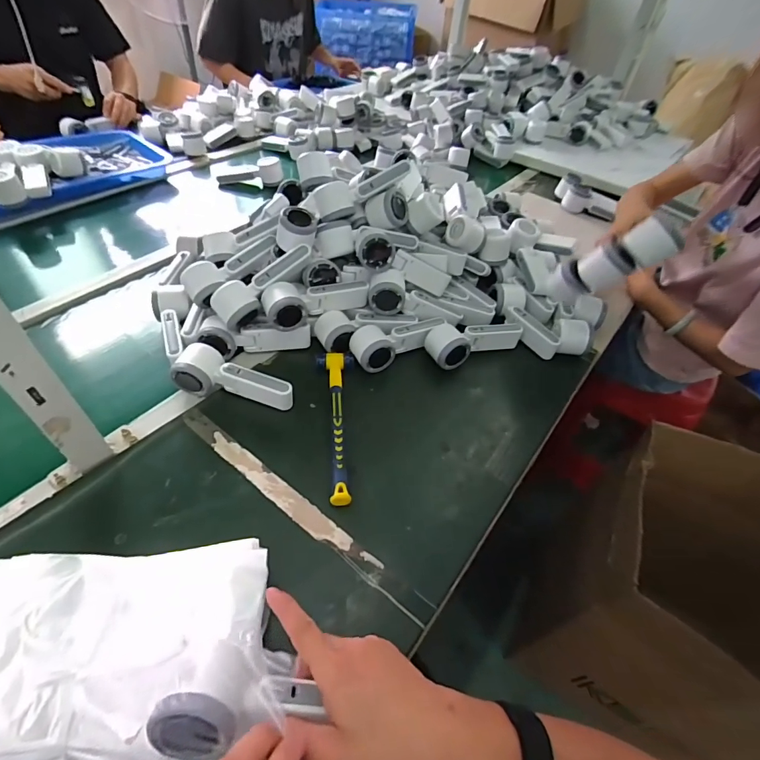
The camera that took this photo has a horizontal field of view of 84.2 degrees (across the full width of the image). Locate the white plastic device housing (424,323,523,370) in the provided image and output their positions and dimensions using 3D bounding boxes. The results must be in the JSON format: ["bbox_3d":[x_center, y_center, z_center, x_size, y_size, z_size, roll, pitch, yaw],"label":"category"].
[{"bbox_3d":[0.152,-0.070,0.690,0.165,0.046,0.061,-20,53,-22],"label":"white plastic device housing"}]

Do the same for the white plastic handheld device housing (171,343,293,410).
[{"bbox_3d":[-0.199,-0.005,0.588,0.164,0.050,0.057,8,48,2],"label":"white plastic handheld device housing"}]

